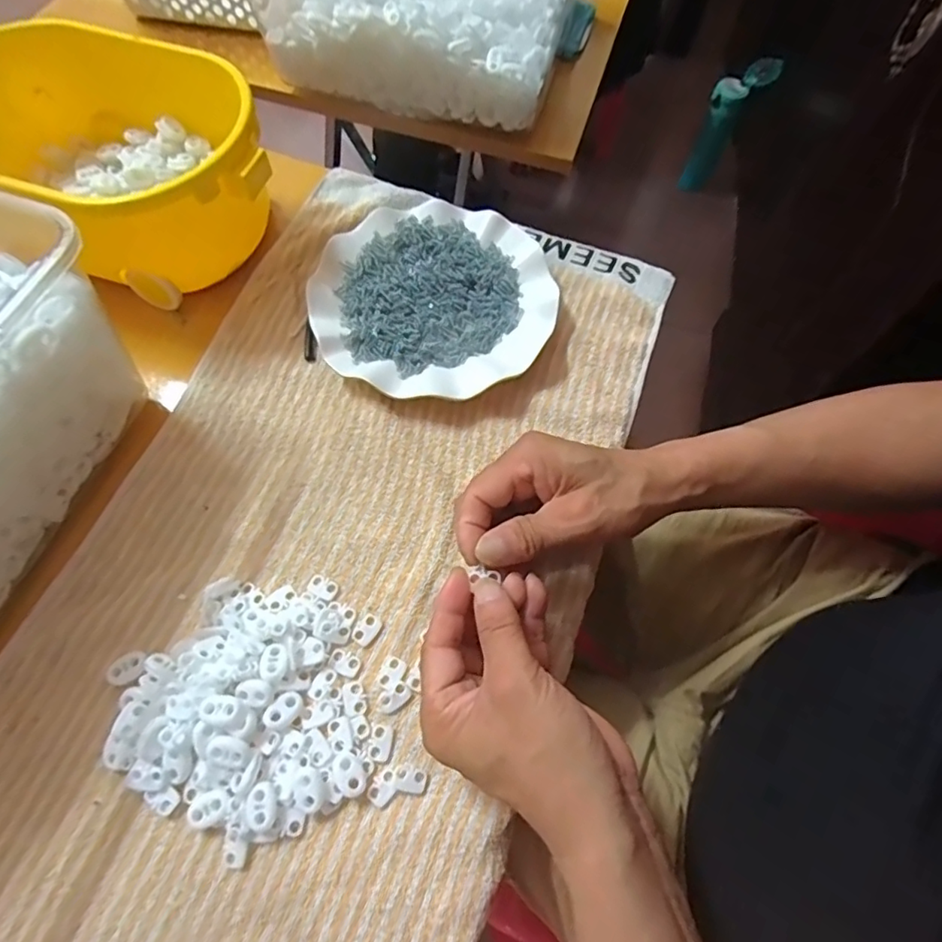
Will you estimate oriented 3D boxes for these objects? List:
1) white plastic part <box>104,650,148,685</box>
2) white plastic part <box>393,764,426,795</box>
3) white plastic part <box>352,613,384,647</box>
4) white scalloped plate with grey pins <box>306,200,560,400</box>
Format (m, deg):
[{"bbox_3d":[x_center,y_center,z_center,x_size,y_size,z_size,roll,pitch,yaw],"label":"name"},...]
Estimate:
[{"bbox_3d":[-0.198,0.114,0.320,0.022,0.004,0.016,-28,69,-14],"label":"white plastic part"},{"bbox_3d":[-0.033,0.168,0.304,0.018,0.004,0.012,14,65,4],"label":"white plastic part"},{"bbox_3d":[-0.063,0.096,0.337,0.013,0.004,0.018,28,67,10],"label":"white plastic part"},{"bbox_3d":[-0.028,-0.132,0.432,0.177,0.023,0.179,1,65,-2],"label":"white scalloped plate with grey pins"}]

